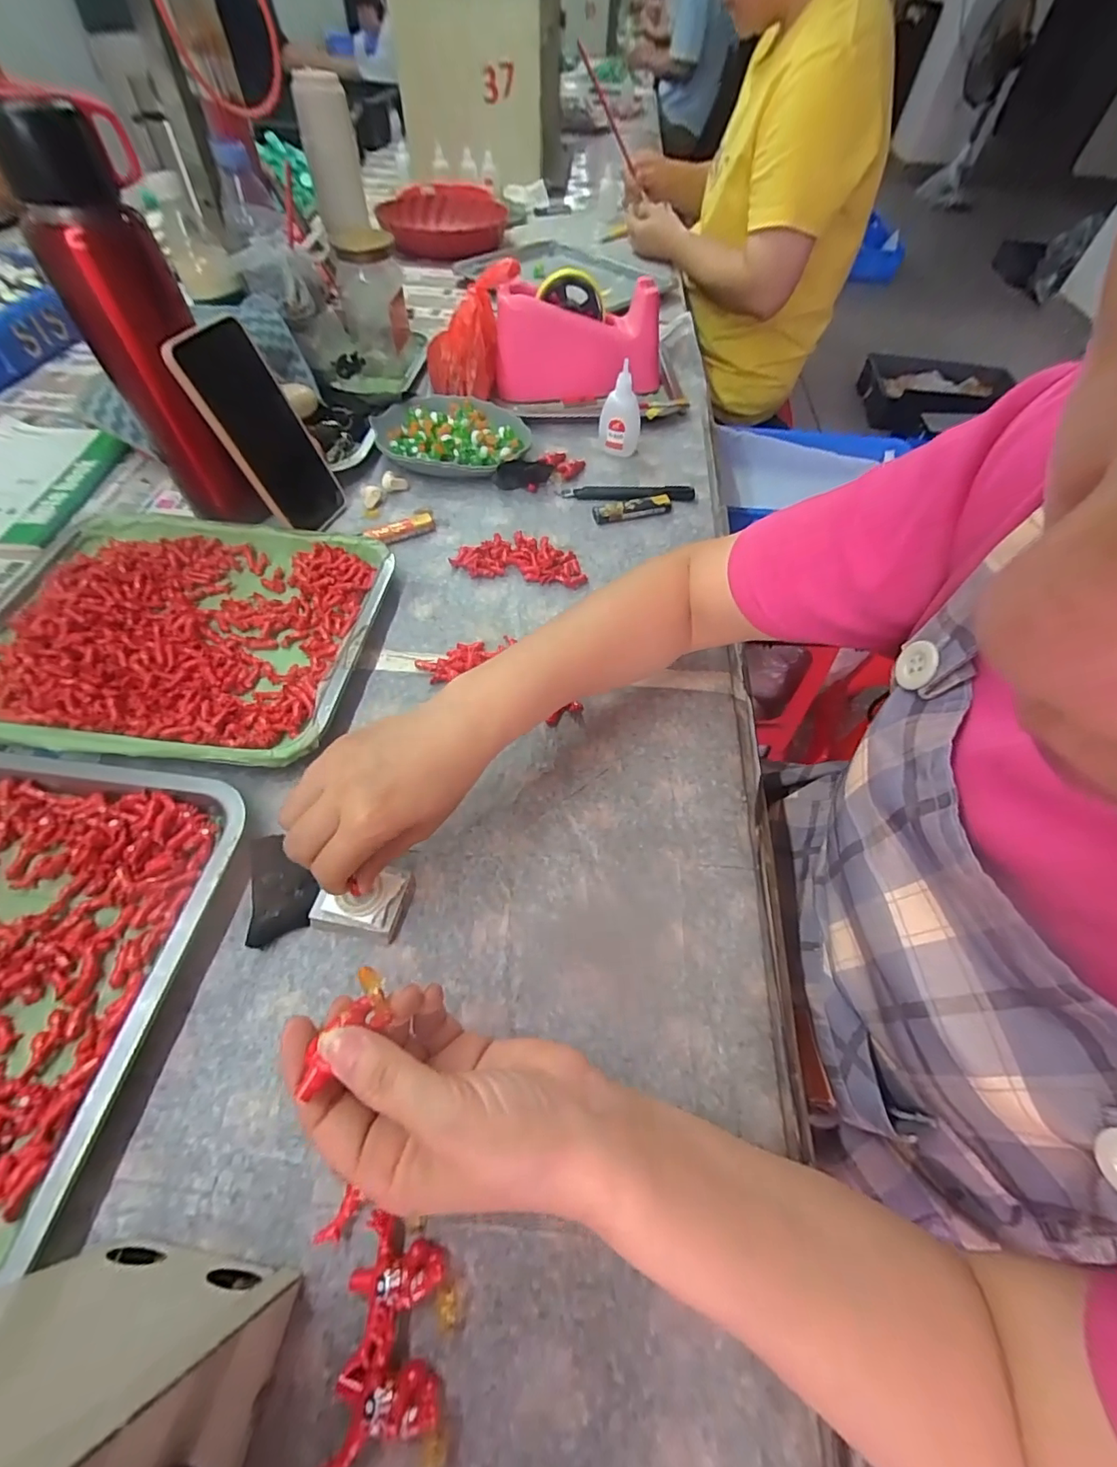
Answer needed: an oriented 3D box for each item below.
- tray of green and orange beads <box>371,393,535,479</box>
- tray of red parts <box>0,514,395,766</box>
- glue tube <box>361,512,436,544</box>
[{"bbox_3d":[-0.117,-0.325,0.570,0.162,0.037,0.112,0,58,-2],"label":"tray of green and orange beads"},{"bbox_3d":[-0.308,-0.088,0.419,0.304,0.026,0.247,4,58,0],"label":"tray of red parts"},{"bbox_3d":[-0.155,-0.200,0.505,0.066,0.016,0.019,-26,63,-17],"label":"glue tube"}]

